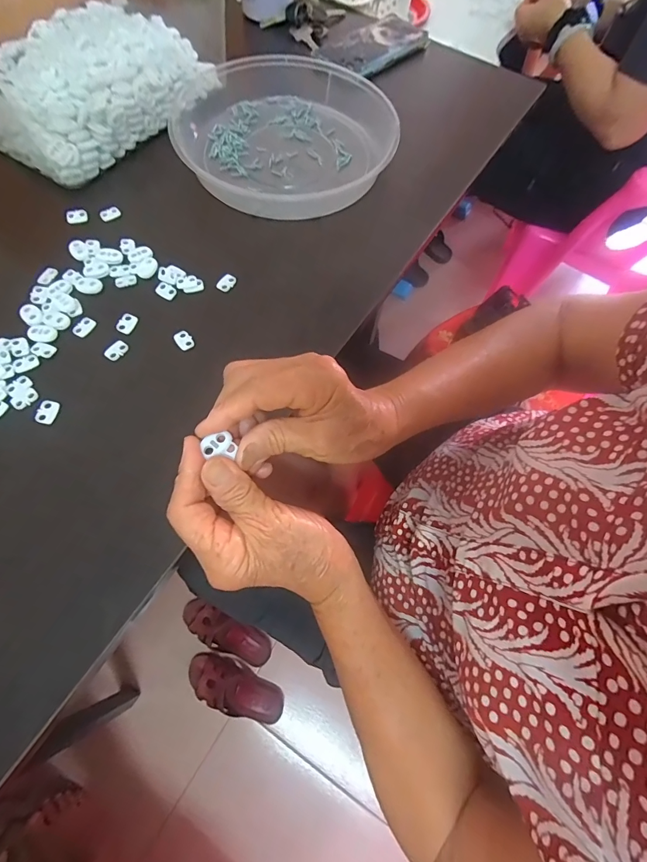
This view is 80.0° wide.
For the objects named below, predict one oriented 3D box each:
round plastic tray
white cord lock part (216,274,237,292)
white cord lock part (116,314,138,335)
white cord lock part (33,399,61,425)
[{"bbox_3d":[-0.034,-0.328,0.419,0.221,0.037,0.230,1,67,-3],"label":"round plastic tray"},{"bbox_3d":[-0.091,-0.139,0.361,0.013,0.004,0.018,34,69,10],"label":"white cord lock part"},{"bbox_3d":[-0.172,-0.094,0.337,0.015,0.004,0.019,19,68,4],"label":"white cord lock part"},{"bbox_3d":[-0.216,-0.015,0.302,0.014,0.005,0.021,13,67,1],"label":"white cord lock part"}]

